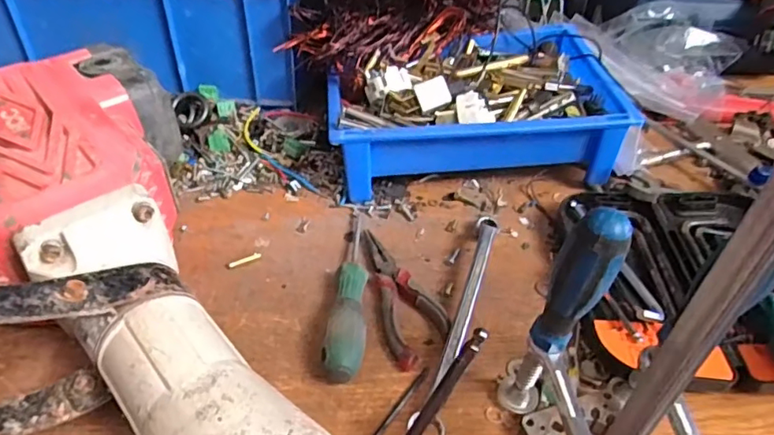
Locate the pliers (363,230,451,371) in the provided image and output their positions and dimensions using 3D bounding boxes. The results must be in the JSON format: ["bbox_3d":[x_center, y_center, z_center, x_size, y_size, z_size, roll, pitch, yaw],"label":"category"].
[{"bbox_3d":[0.015,0.064,0.482,0.051,0.012,0.150,-7,40,-11],"label":"pliers"}]

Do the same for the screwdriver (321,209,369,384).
[{"bbox_3d":[-0.027,0.052,0.478,0.029,0.026,0.201,4,39,3],"label":"screwdriver"}]

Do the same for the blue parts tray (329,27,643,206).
[{"bbox_3d":[0.094,-0.124,0.631,0.317,0.113,0.207,-2,39,-5],"label":"blue parts tray"}]

